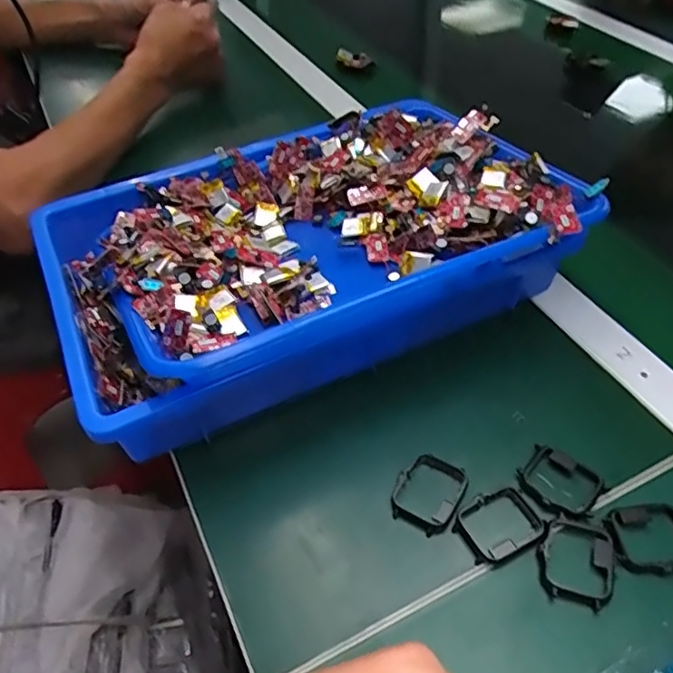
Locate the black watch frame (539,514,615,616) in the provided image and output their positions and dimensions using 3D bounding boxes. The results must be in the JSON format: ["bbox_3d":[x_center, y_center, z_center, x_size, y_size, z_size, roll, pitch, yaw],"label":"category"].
[{"bbox_3d":[0.131,0.123,0.331,0.038,0.005,0.045,14,49,14],"label":"black watch frame"}]

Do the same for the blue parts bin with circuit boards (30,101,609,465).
[{"bbox_3d":[-0.034,-0.085,0.476,0.355,0.090,0.296,-20,48,-14],"label":"blue parts bin with circuit boards"}]

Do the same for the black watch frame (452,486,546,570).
[{"bbox_3d":[0.093,0.108,0.347,0.046,0.005,0.039,-23,51,-18],"label":"black watch frame"}]

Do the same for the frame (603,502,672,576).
[{"bbox_3d":[0.176,0.112,0.337,0.047,0.004,0.039,-8,48,-5],"label":"frame"}]

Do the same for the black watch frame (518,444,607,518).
[{"bbox_3d":[0.134,0.087,0.363,0.045,0.004,0.037,34,57,29],"label":"black watch frame"}]

